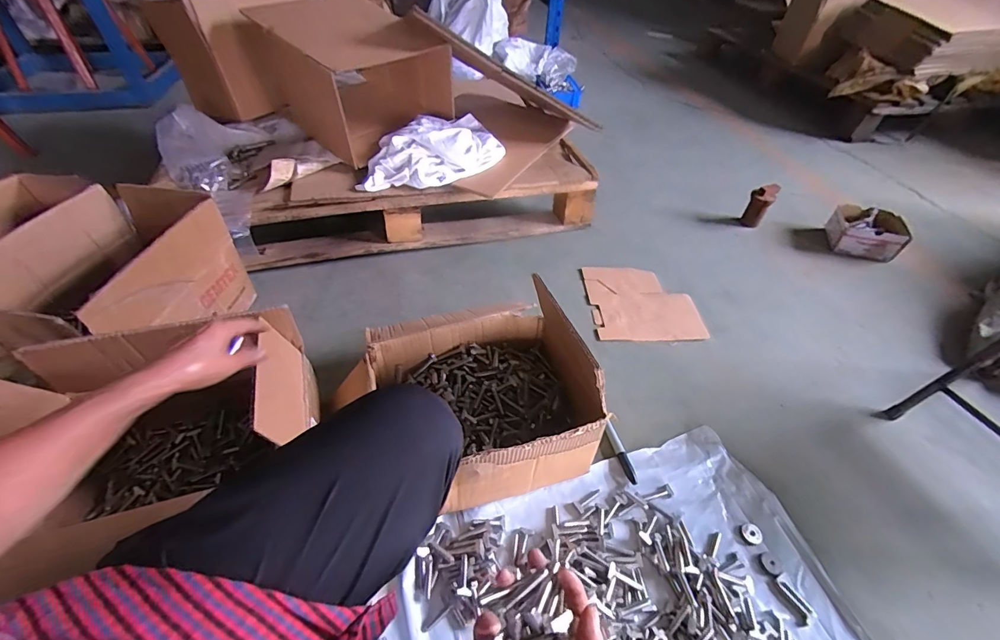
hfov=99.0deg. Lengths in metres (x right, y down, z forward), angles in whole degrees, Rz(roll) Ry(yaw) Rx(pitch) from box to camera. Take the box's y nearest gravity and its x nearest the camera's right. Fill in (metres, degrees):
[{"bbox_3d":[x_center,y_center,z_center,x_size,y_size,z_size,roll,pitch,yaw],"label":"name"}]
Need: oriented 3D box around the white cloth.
[{"bbox_3d":[-0.174,-0.428,1.091,0.417,0.093,0.216,-26,53,-33],"label":"white cloth"}]

